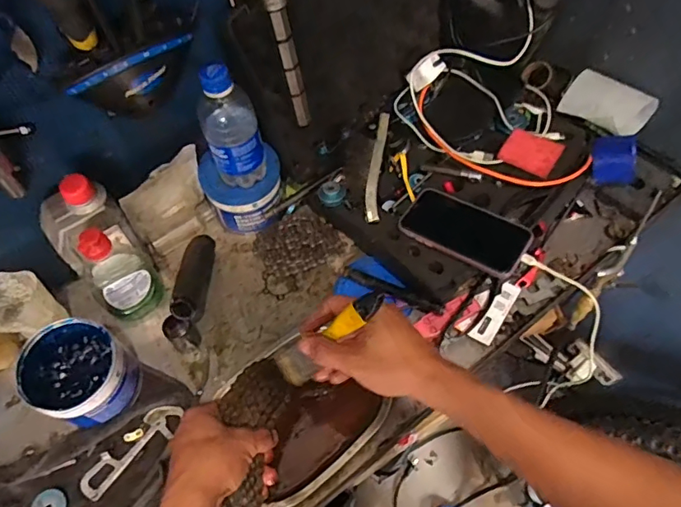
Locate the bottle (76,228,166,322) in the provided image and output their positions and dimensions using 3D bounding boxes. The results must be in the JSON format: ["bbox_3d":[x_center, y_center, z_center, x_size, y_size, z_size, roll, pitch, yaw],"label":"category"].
[{"bbox_3d":[-0.263,0.023,0.596,0.072,0.162,0.044,-40,67,-18],"label":"bottle"}]

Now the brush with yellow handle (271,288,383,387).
[{"bbox_3d":[-0.014,0.082,0.491,0.025,0.167,0.037,5,54,-37],"label":"brush with yellow handle"}]

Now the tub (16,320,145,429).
[{"bbox_3d":[-0.293,0.134,0.572,0.110,0.089,0.099,27,65,16],"label":"tub"}]

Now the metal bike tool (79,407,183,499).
[{"bbox_3d":[-0.234,0.218,0.571,0.037,0.010,0.122,38,69,20],"label":"metal bike tool"}]

